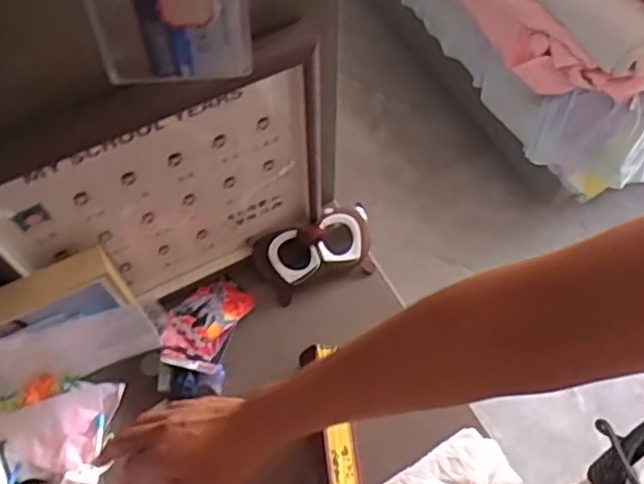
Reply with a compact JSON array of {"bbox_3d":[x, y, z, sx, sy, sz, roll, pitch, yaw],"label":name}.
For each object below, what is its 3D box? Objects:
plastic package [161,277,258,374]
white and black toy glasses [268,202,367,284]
[{"bbox_3d":[-0.123,0.085,0.671,0.067,0.024,0.106,21,65,11],"label":"plastic package"},{"bbox_3d":[0.000,0.003,0.707,0.117,0.030,0.054,-22,95,-12],"label":"white and black toy glasses"}]

